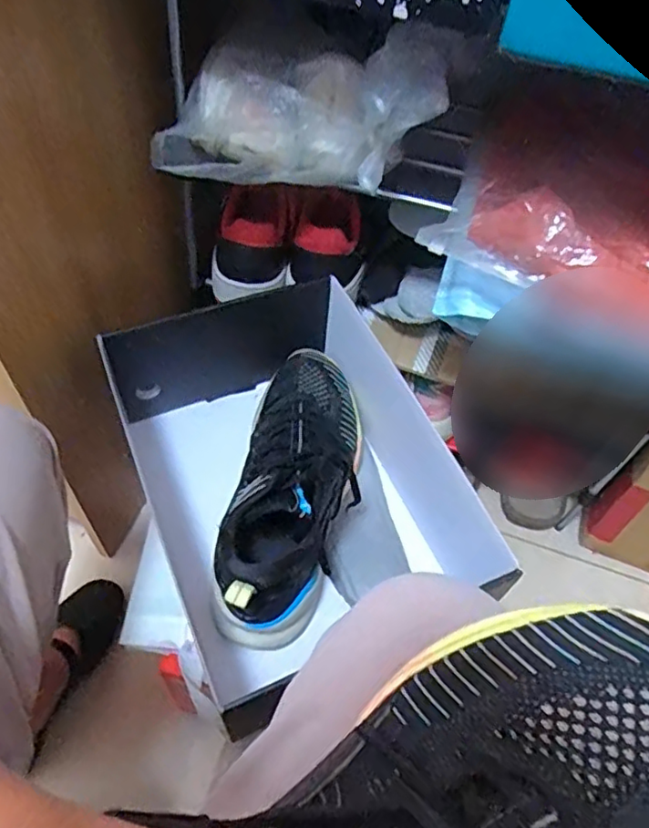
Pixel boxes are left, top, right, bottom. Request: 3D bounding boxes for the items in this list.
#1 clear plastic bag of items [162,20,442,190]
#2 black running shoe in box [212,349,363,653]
[{"bbox_3d":[-0.020,-0.250,0.519,0.247,0.123,0.086,-2,51,17],"label":"clear plastic bag of items"},{"bbox_3d":[-0.028,0.055,0.540,0.107,0.117,0.289,10,53,2],"label":"black running shoe in box"}]

